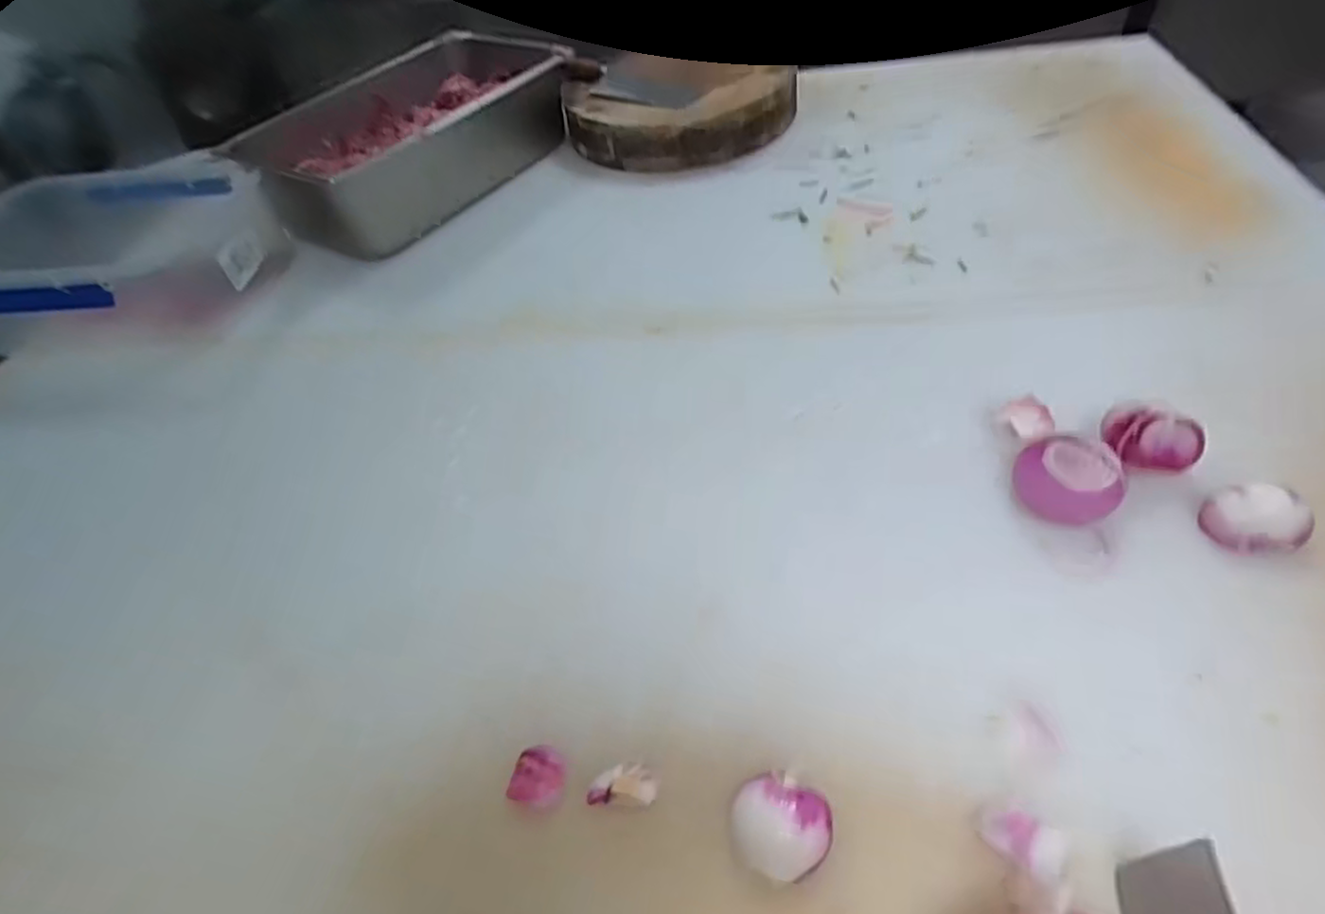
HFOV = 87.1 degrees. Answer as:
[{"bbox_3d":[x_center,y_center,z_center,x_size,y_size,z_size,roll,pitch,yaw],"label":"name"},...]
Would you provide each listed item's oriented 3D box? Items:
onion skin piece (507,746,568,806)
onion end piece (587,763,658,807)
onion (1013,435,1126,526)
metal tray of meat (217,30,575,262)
[{"bbox_3d":[-0.091,0.237,0.520,0.039,0.014,0.041,-5,47,5],"label":"onion skin piece"},{"bbox_3d":[-0.028,0.238,0.507,0.047,0.011,0.030,-3,48,6],"label":"onion end piece"},{"bbox_3d":[0.349,0.018,0.600,0.077,0.046,0.069,-4,47,5],"label":"onion"},{"bbox_3d":[-0.425,-0.535,1.180,0.324,0.152,0.524,22,55,26],"label":"metal tray of meat"}]

